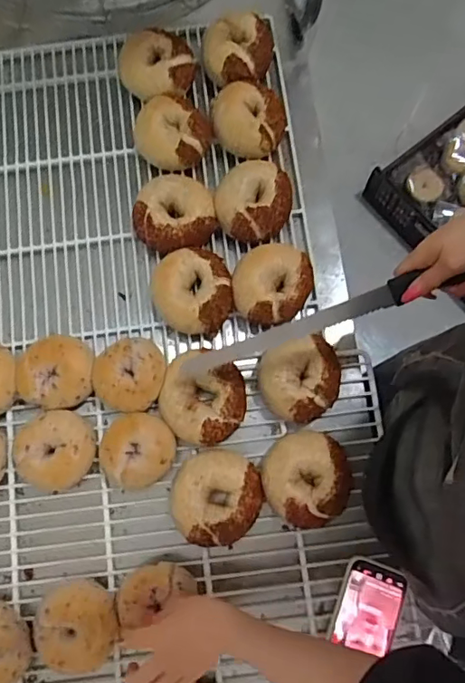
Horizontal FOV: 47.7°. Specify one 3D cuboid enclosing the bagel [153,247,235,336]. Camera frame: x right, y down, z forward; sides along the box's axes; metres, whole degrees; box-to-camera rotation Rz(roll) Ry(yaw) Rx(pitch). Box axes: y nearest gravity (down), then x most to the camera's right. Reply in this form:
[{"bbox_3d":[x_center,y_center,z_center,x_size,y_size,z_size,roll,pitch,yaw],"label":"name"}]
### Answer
[{"bbox_3d":[-0.054,-0.066,0.719,0.104,0.057,0.109,0,78,2],"label":"bagel"}]

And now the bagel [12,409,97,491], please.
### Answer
[{"bbox_3d":[-0.227,0.139,0.681,0.101,0.053,0.096,0,78,2],"label":"bagel"}]

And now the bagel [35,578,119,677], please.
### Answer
[{"bbox_3d":[-0.187,0.342,0.639,0.101,0.054,0.093,8,79,3],"label":"bagel"}]

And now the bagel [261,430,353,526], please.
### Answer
[{"bbox_3d":[0.090,0.171,0.659,0.105,0.057,0.112,0,78,2],"label":"bagel"}]

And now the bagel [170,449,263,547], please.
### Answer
[{"bbox_3d":[-0.021,0.196,0.663,0.105,0.054,0.115,0,78,2],"label":"bagel"}]

